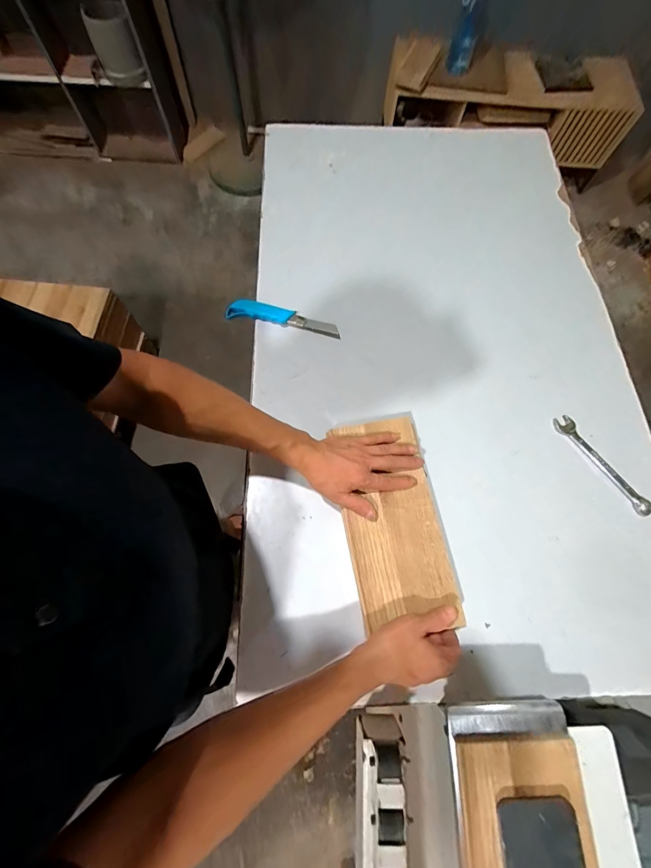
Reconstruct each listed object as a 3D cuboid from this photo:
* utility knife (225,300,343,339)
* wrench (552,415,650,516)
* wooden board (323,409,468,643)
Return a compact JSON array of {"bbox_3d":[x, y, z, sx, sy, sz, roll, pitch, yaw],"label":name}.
[{"bbox_3d":[-0.077,-0.219,0.653,0.211,0.019,0.047,11,71,2],"label":"utility knife"},{"bbox_3d":[0.458,0.049,0.575,0.025,0.014,0.194,-31,75,-12],"label":"wrench"},{"bbox_3d":[0.092,0.112,0.504,0.132,0.011,0.279,-9,72,-5],"label":"wooden board"}]

